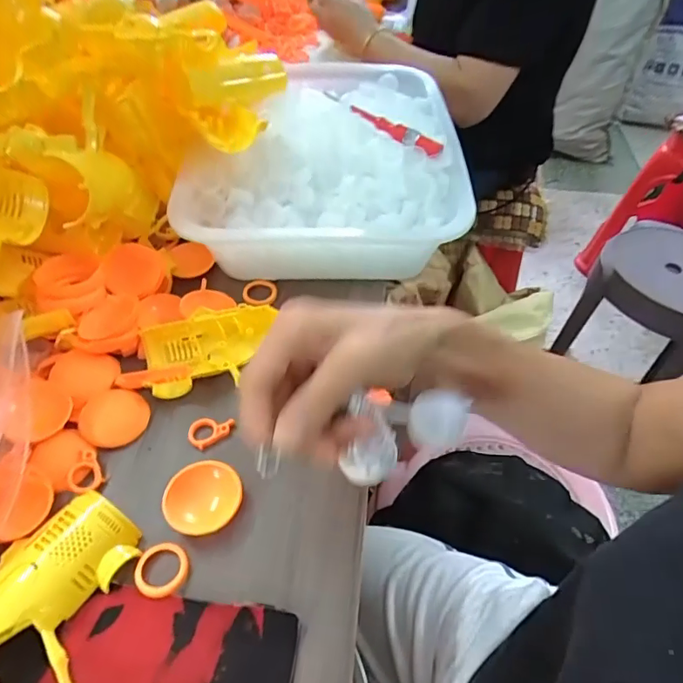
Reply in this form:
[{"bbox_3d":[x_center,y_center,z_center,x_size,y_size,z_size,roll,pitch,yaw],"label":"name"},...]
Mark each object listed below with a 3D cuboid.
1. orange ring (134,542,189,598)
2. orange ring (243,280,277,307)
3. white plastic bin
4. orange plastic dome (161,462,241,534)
[{"bbox_3d":[-0.125,0.158,0.342,0.036,0.004,0.035,0,51,0],"label":"orange ring"},{"bbox_3d":[-0.087,-0.052,0.526,0.039,0.011,0.040,0,51,0],"label":"orange ring"},{"bbox_3d":[-0.009,-0.223,0.584,0.275,0.107,0.356,4,51,2],"label":"white plastic bin"},{"bbox_3d":[-0.103,0.116,0.367,0.055,0.016,0.054,-25,55,-20],"label":"orange plastic dome"}]

